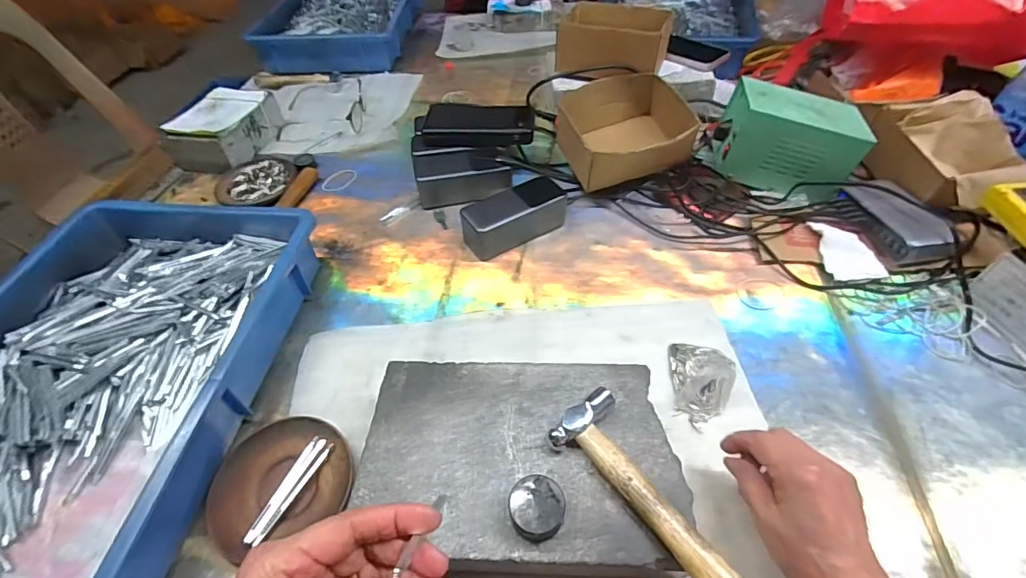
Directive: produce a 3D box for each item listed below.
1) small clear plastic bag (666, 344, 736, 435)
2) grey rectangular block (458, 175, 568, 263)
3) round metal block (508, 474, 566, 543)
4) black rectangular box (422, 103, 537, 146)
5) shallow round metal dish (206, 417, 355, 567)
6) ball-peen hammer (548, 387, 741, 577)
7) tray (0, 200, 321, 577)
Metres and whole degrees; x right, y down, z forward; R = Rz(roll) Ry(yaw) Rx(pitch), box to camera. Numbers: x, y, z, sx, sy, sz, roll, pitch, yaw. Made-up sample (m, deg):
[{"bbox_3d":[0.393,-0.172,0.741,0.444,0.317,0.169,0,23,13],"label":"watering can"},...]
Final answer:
[{"bbox_3d":[0.177,0.091,0.442,0.057,0.017,0.078,16,53,13],"label":"small clear plastic bag"},{"bbox_3d":[0.002,-0.089,0.575,0.127,0.052,0.050,-26,55,-19],"label":"grey rectangular block"},{"bbox_3d":[0.016,0.151,0.317,0.036,0.022,0.039,-1,50,2],"label":"round metal block"},{"bbox_3d":[-0.048,-0.234,0.653,0.153,0.018,0.084,1,50,4],"label":"black rectangular box"},{"bbox_3d":[-0.197,0.156,0.396,0.108,0.018,0.103,0,51,0],"label":"shallow round metal dish"},{"bbox_3d":[0.097,0.139,0.327,0.056,0.020,0.146,-36,57,-25],"label":"ball-peen hammer"},{"bbox_3d":[-0.374,0.087,0.419,0.276,0.075,0.424,5,51,4],"label":"tray"}]

